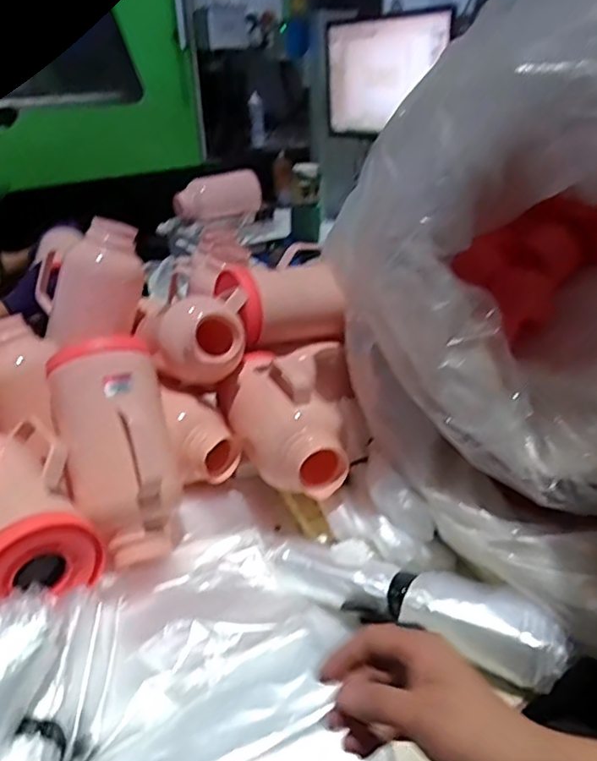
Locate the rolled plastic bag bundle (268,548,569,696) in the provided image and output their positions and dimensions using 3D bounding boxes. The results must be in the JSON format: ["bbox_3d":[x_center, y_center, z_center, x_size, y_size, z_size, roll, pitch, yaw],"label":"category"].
[{"bbox_3d":[0.124,0.242,0.652,0.321,0.046,0.078,11,32,24],"label":"rolled plastic bag bundle"}]

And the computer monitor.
[{"bbox_3d":[0.234,-0.811,1.566,0.040,0.269,0.436,-23,34,-32],"label":"computer monitor"}]

